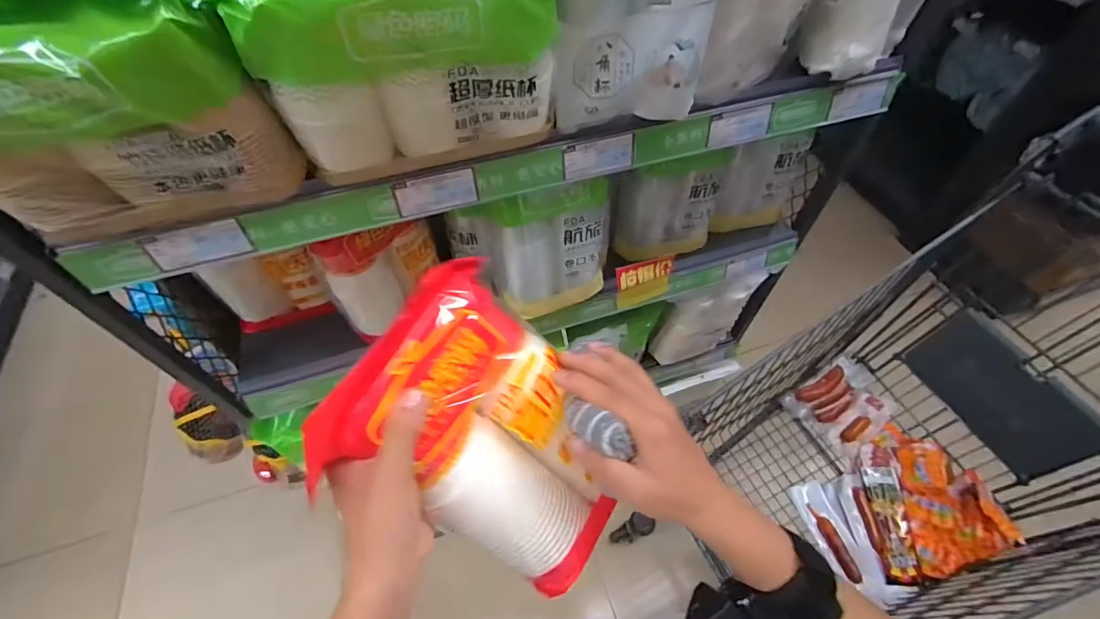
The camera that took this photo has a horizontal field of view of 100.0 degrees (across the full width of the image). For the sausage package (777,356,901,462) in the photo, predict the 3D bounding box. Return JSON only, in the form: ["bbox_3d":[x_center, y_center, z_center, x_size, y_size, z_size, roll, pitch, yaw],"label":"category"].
[{"bbox_3d":[0.618,0.199,0.970,0.186,0.043,0.164,-35,77,-13],"label":"sausage package"}]

